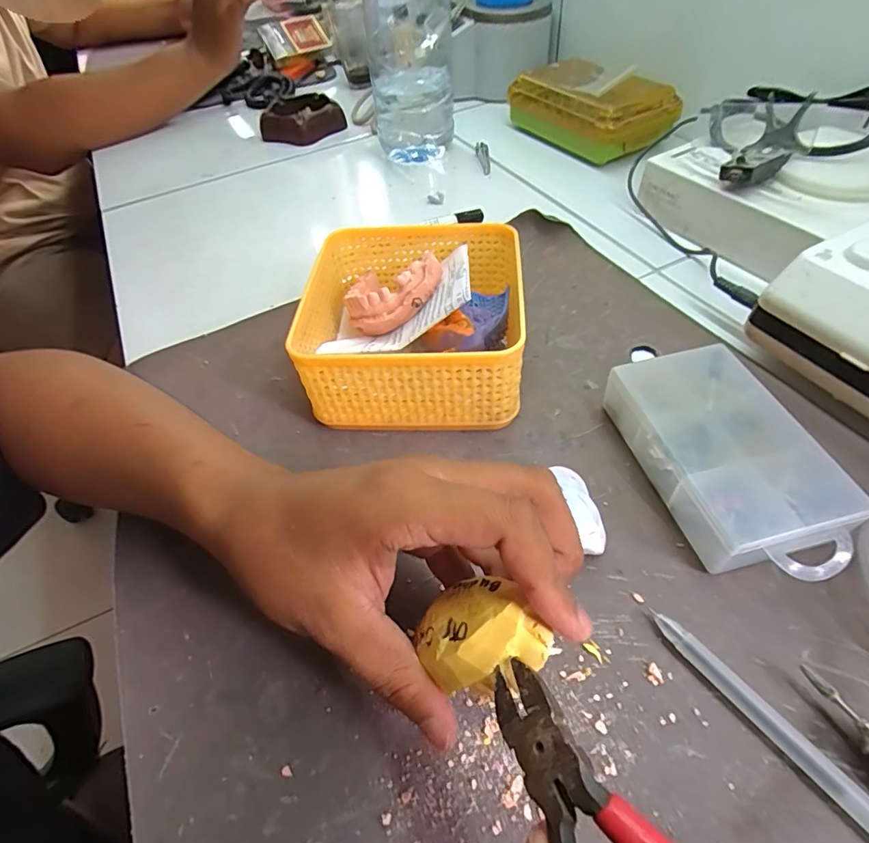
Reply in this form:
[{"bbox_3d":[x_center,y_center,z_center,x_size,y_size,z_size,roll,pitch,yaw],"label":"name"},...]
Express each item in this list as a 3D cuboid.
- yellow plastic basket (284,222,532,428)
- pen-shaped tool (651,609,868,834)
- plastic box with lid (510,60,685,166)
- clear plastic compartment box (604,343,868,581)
[{"bbox_3d":[-0.011,-0.061,0.319,0.134,0.067,0.142,2,51,8],"label":"yellow plastic basket"},{"bbox_3d":[0.139,0.124,0.188,0.011,0.008,0.124,-32,54,-19],"label":"pen-shaped tool"},{"bbox_3d":[0.170,-0.346,0.548,0.087,0.065,0.177,-29,54,-17],"label":"plastic box with lid"},{"bbox_3d":[0.149,0.020,0.256,0.073,0.033,0.127,-14,51,-5],"label":"clear plastic compartment box"}]

